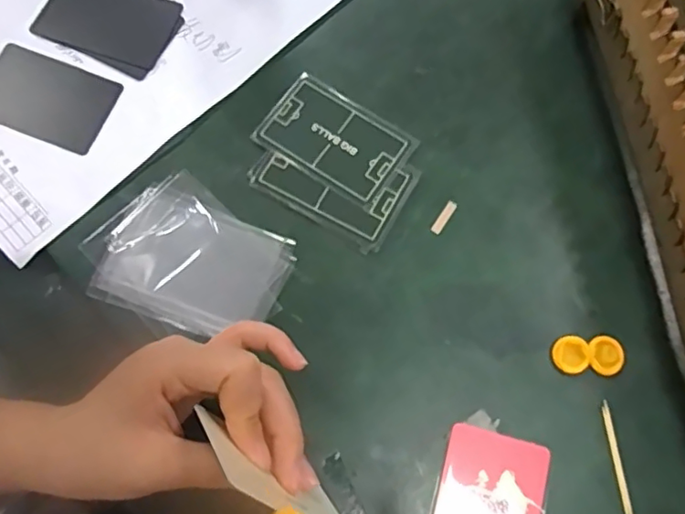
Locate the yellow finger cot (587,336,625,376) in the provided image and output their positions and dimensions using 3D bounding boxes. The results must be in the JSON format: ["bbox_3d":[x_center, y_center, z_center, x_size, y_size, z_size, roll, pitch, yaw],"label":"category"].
[{"bbox_3d":[0.149,0.055,0.320,0.019,0.004,0.020,0,75,-1],"label":"yellow finger cot"}]

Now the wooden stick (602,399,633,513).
[{"bbox_3d":[0.148,0.110,0.306,0.004,0.004,0.063,-5,75,-2],"label":"wooden stick"}]

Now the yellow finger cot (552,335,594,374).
[{"bbox_3d":[0.129,0.055,0.319,0.021,0.004,0.020,-28,77,-8],"label":"yellow finger cot"}]

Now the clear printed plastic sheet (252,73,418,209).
[{"bbox_3d":[-0.004,-0.074,0.356,0.088,0.004,0.055,34,77,8],"label":"clear printed plastic sheet"}]

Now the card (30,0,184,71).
[{"bbox_3d":[-0.157,-0.160,0.384,0.089,0.005,0.054,19,77,7],"label":"card"}]

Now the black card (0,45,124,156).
[{"bbox_3d":[-0.191,-0.102,0.369,0.086,0.004,0.055,21,76,5],"label":"black card"}]

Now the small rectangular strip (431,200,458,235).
[{"bbox_3d":[0.061,-0.024,0.344,0.006,0.004,0.023,33,77,8],"label":"small rectangular strip"}]

